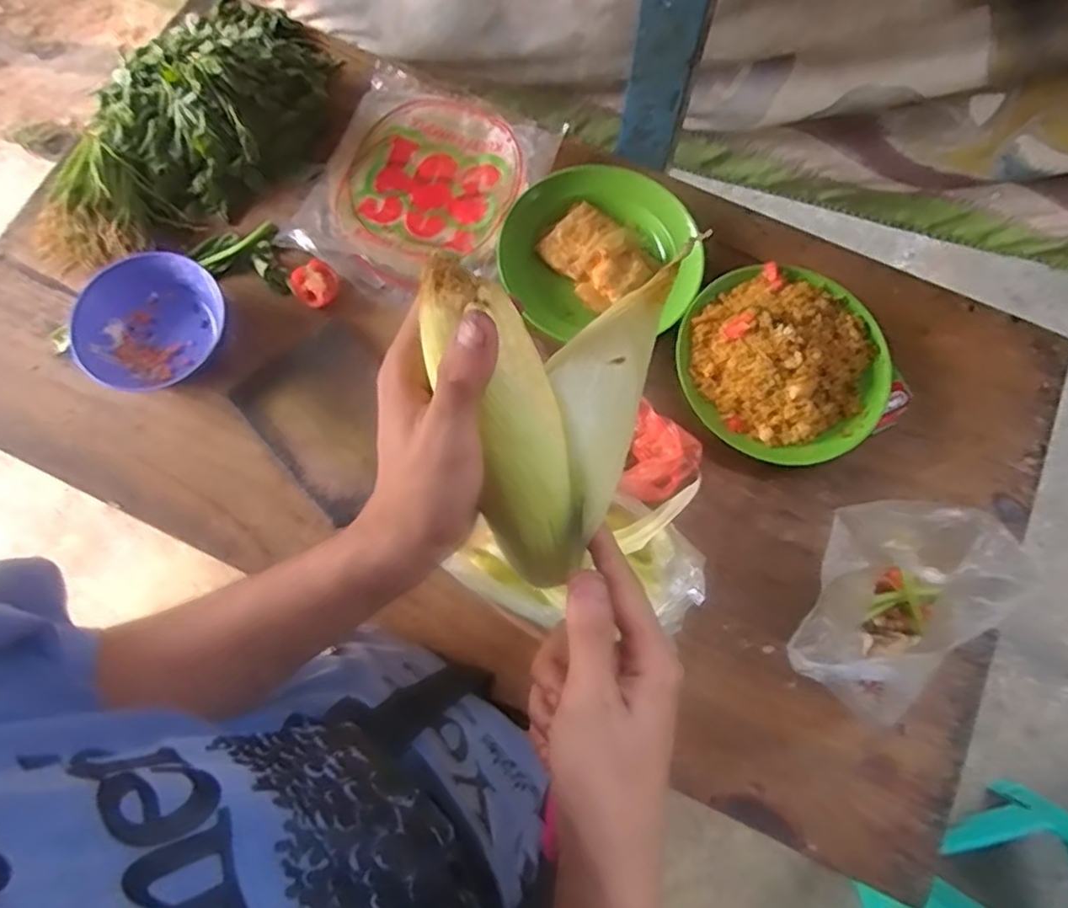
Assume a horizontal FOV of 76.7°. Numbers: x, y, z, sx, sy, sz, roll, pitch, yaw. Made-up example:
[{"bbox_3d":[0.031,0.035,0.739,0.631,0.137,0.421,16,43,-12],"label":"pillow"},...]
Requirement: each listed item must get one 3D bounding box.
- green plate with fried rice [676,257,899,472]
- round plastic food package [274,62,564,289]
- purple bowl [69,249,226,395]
[{"bbox_3d":[0.257,-0.099,0.676,0.207,0.041,0.205,-44,81,-8],"label":"green plate with fried rice"},{"bbox_3d":[-0.118,-0.294,0.731,0.217,0.029,0.259,19,70,11],"label":"round plastic food package"},{"bbox_3d":[-0.378,-0.122,0.673,0.151,0.046,0.131,-41,81,-7],"label":"purple bowl"}]

